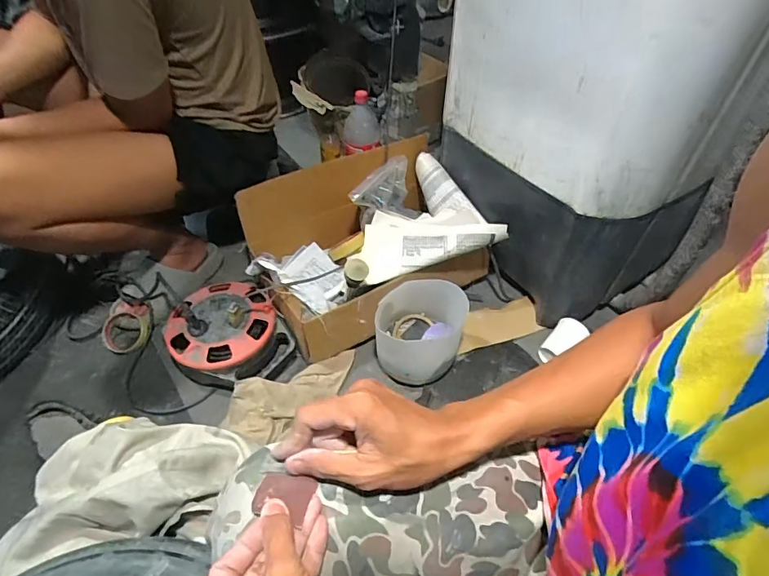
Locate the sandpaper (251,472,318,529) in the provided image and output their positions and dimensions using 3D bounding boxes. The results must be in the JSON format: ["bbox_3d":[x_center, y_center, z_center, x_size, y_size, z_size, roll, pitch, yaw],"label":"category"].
[{"bbox_3d":[-0.080,0.164,0.360,0.045,0.007,0.031,12,48,7],"label":"sandpaper"}]

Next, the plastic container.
[{"bbox_3d":[0.061,0.092,0.863,0.149,0.163,0.145,11,48,6],"label":"plastic container"}]

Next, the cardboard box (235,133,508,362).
[{"bbox_3d":[-0.024,-0.094,0.949,0.453,0.222,0.312,-24,53,-23],"label":"cardboard box"}]

